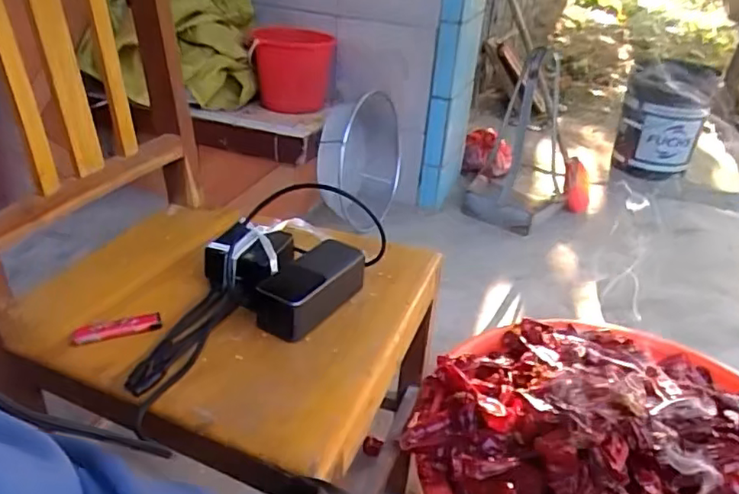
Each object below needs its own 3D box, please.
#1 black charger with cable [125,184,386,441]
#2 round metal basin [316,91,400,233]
[{"bbox_3d":[-0.115,0.027,0.615,0.151,0.087,0.340,21,33,27],"label":"black charger with cable"},{"bbox_3d":[-0.023,-0.234,1.654,0.199,0.354,0.319,6,30,4],"label":"round metal basin"}]

